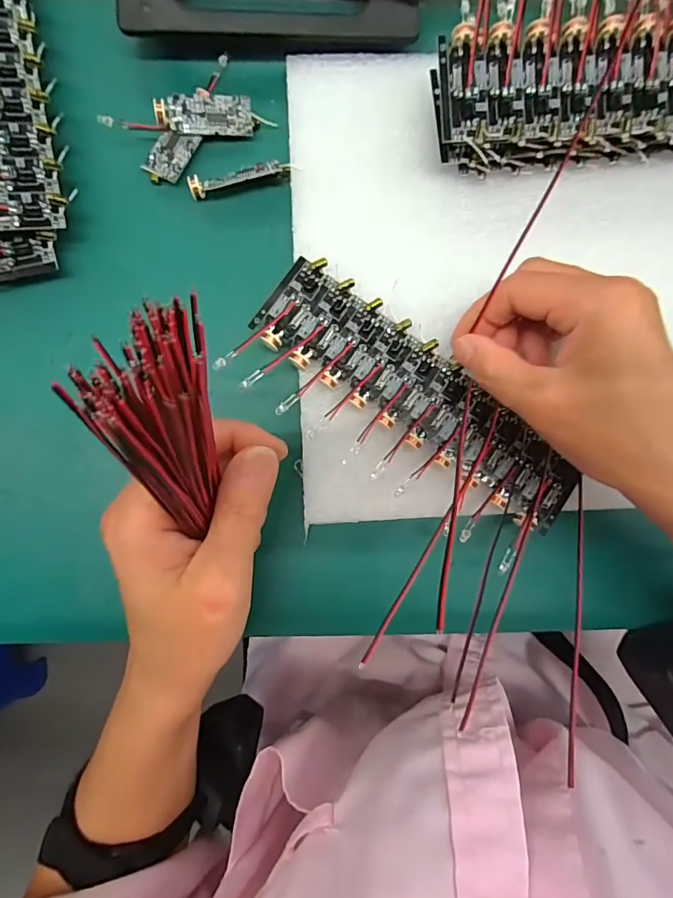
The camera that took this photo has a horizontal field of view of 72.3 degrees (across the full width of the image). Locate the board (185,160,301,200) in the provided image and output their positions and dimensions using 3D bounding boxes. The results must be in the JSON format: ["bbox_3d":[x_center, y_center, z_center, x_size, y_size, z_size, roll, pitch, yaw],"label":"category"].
[{"bbox_3d":[-0.043,-0.126,0.214,0.050,0.006,0.008,-12,92,-3],"label":"board"}]

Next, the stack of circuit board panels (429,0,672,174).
[{"bbox_3d":[0.121,-0.167,0.203,0.161,0.033,0.071,-6,88,-2],"label":"stack of circuit board panels"}]

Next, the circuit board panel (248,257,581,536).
[{"bbox_3d":[0.039,-0.023,0.209,0.162,0.007,0.045,37,89,-2],"label":"circuit board panel"}]

